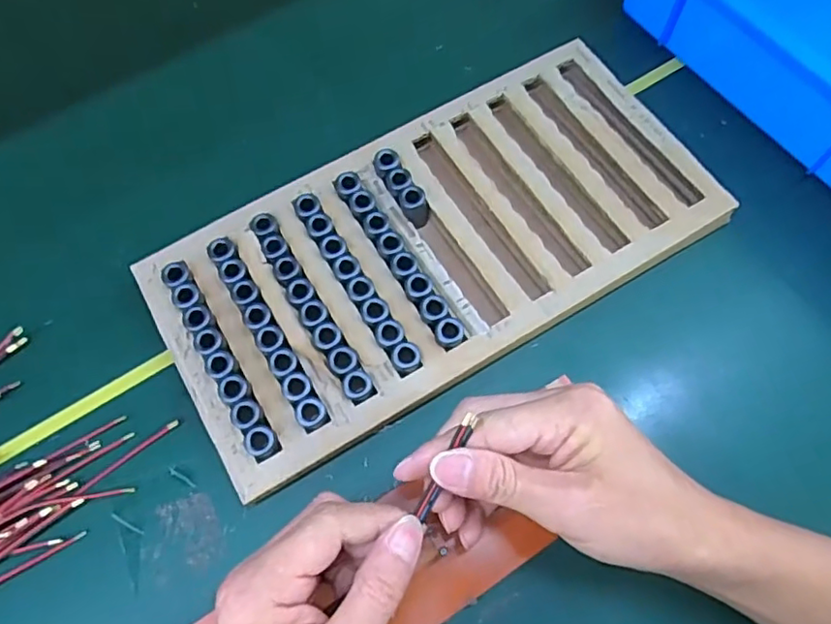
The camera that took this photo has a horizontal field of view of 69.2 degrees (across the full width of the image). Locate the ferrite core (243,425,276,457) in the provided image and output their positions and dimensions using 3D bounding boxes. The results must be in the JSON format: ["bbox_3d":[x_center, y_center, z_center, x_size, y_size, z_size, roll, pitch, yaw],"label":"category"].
[{"bbox_3d":[-0.088,0.073,0.340,0.017,0.009,0.017,0,67,1],"label":"ferrite core"}]

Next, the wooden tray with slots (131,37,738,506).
[{"bbox_3d":[0.014,-0.045,0.404,0.355,0.036,0.171,-29,70,-10],"label":"wooden tray with slots"}]

